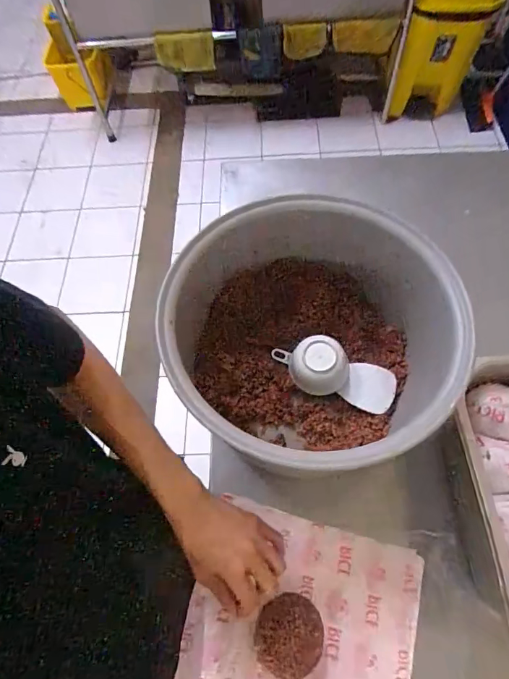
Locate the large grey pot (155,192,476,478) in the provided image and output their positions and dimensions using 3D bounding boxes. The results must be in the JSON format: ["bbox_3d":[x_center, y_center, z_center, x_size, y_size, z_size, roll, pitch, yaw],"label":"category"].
[{"bbox_3d":[0.096,0.005,0.587,0.387,0.245,0.338,-35,66,-14],"label":"large grey pot"}]

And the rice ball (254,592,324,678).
[{"bbox_3d":[0.041,0.354,0.496,0.079,0.052,0.081,-2,63,3],"label":"rice ball"}]

